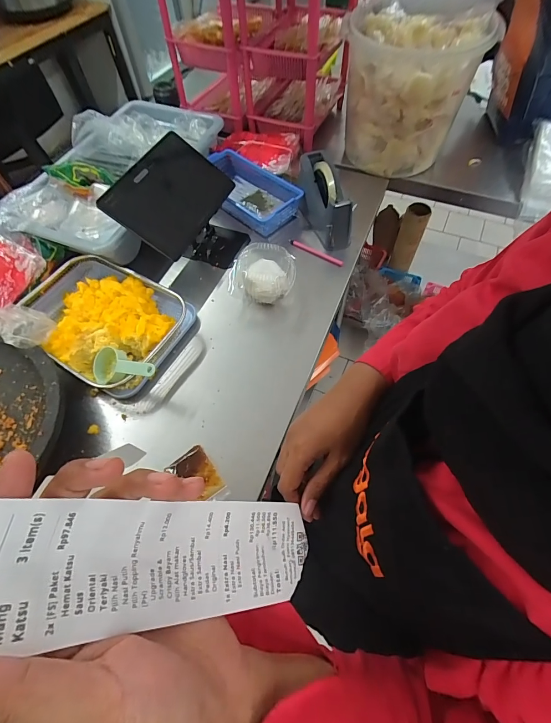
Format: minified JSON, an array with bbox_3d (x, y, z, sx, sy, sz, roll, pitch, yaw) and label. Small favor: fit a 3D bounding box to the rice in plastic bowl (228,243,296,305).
[{"bbox_3d":[-0.025,-0.172,0.675,0.120,0.083,0.106,6,60,5],"label":"rice in plastic bowl"}]

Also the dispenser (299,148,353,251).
[{"bbox_3d":[0.109,-0.358,0.761,0.087,0.114,0.196,-9,60,-3],"label":"dispenser"}]

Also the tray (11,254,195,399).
[{"bbox_3d":[-0.318,-0.077,0.638,0.321,0.070,0.225,25,64,16],"label":"tray"}]

